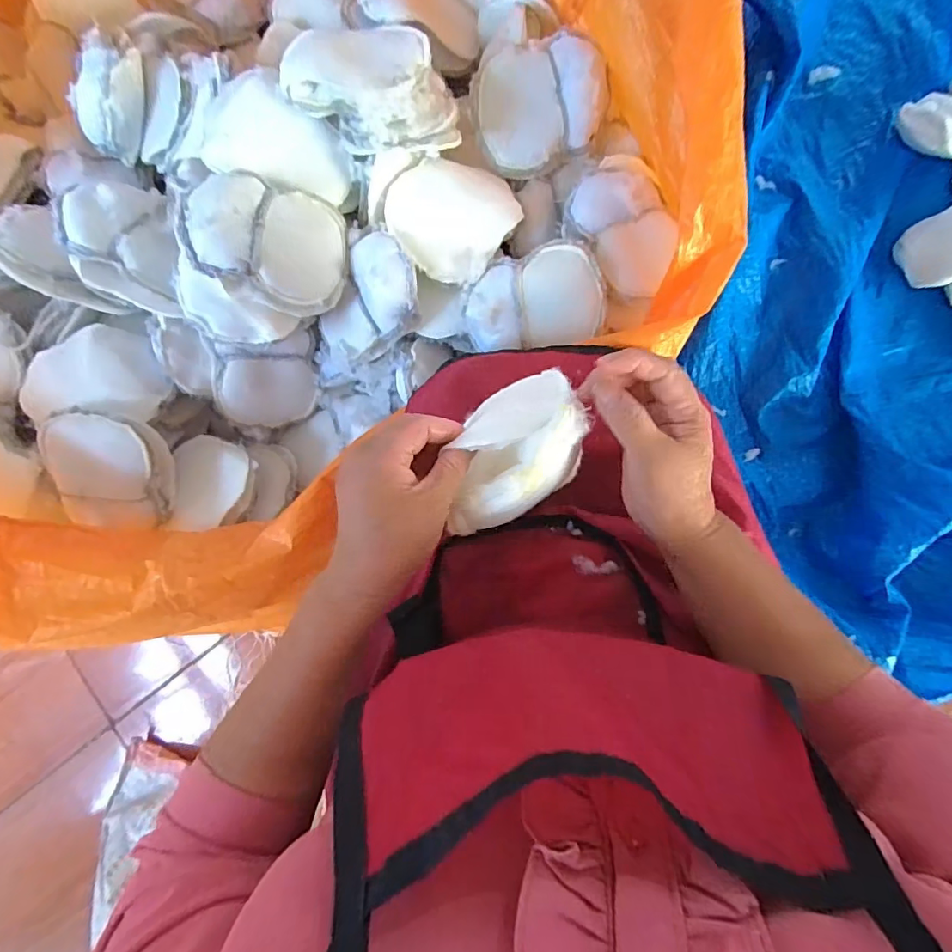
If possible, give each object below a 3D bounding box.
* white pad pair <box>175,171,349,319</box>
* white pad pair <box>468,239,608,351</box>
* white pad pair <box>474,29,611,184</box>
[{"bbox_3d":[-0.234,-0.271,0.572,0.179,0.031,0.141,5,89,-37],"label":"white pad pair"},{"bbox_3d":[0.072,-0.221,0.625,0.168,0.032,0.122,-10,86,6],"label":"white pad pair"},{"bbox_3d":[0.084,-0.473,0.640,0.168,0.037,0.140,-6,118,7],"label":"white pad pair"}]

